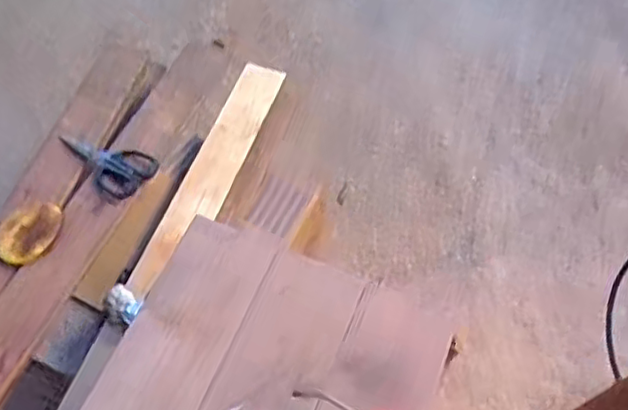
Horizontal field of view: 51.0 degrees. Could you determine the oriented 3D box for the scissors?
[{"bbox_3d":[-0.312,-0.065,0.975,0.168,0.019,0.083,25,60,26],"label":"scissors"}]

